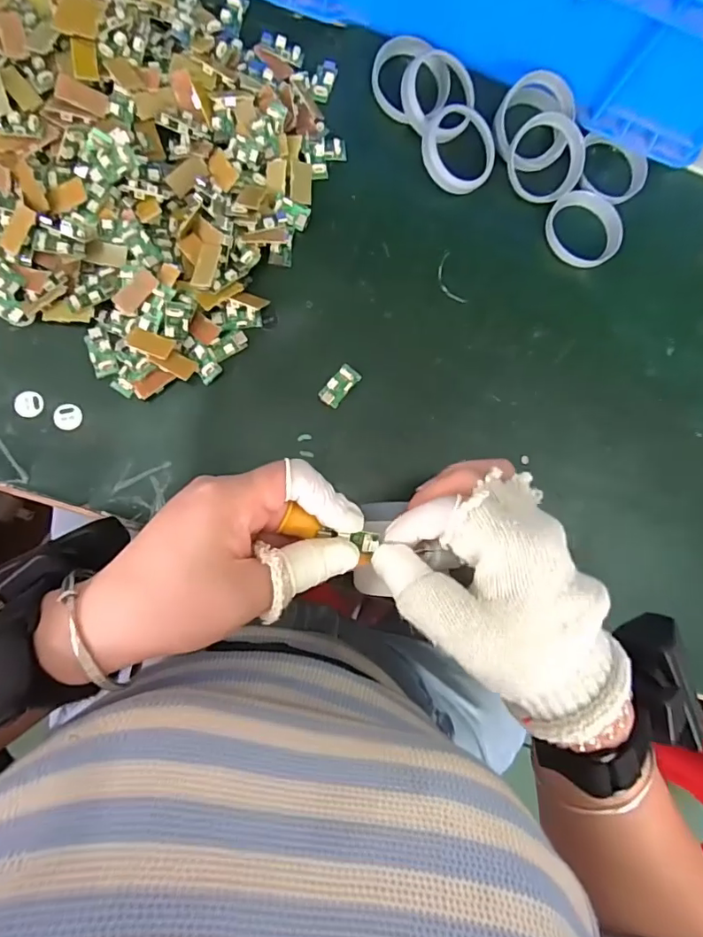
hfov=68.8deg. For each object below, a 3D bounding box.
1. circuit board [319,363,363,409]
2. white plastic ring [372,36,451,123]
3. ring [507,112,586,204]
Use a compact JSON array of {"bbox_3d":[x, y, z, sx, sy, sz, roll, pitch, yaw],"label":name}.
[{"bbox_3d":[-0.008,-0.058,0.362,0.016,0.004,0.033,39,80,-1],"label":"circuit board"},{"bbox_3d":[0.043,-0.293,0.386,0.055,0.015,0.053,1,83,-7],"label":"white plastic ring"},{"bbox_3d":[0.149,-0.237,0.394,0.061,0.011,0.061,-2,106,-9],"label":"ring"}]

